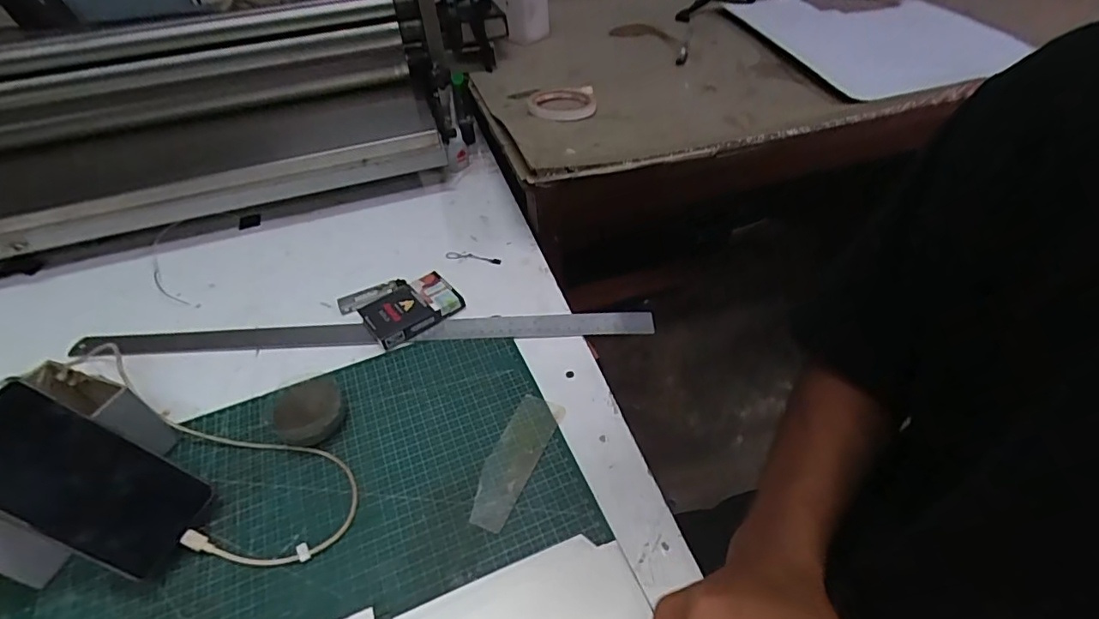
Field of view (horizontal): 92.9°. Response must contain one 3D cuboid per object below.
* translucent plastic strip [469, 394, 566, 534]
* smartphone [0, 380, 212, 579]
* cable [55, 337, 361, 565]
[{"bbox_3d":[-0.029,0.124,0.440,0.040,0.004,0.122,17,49,21],"label":"translucent plastic strip"},{"bbox_3d":[-0.341,0.122,0.379,0.160,0.008,0.074,39,47,-16],"label":"smartphone"},{"bbox_3d":[-0.312,0.118,0.441,0.325,0.045,0.106,15,48,19],"label":"cable"}]

